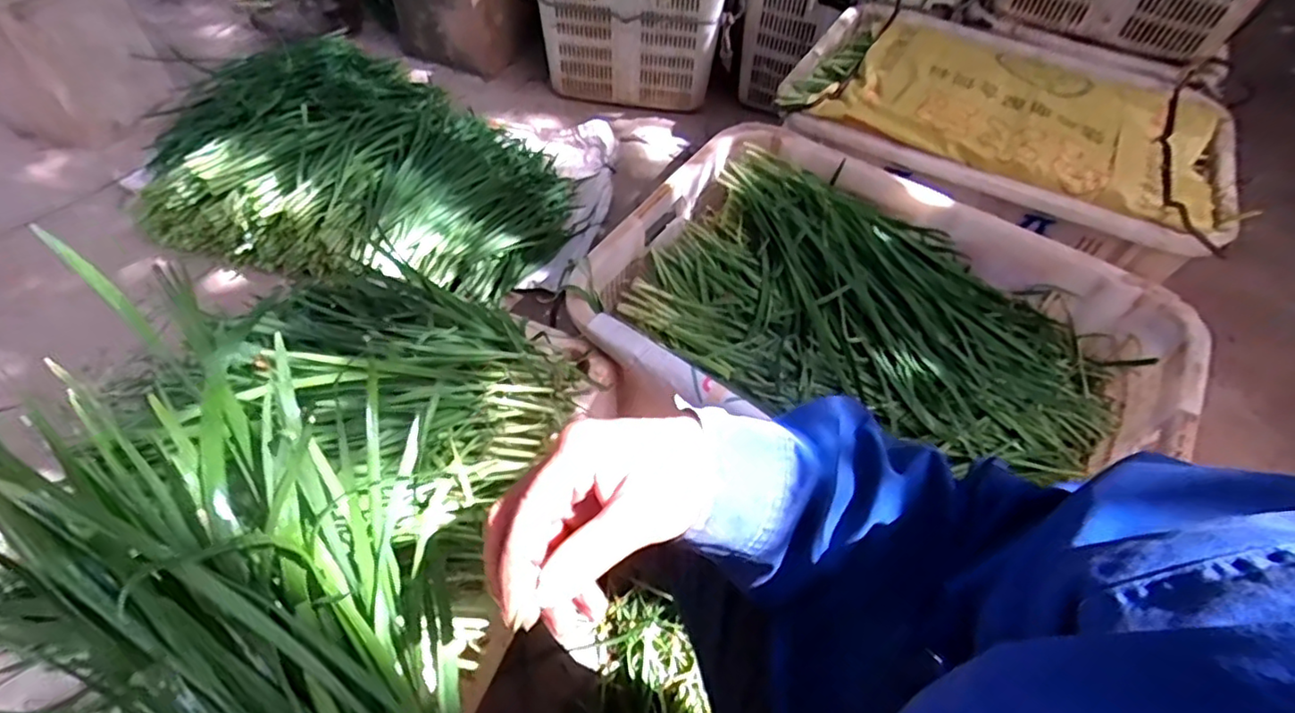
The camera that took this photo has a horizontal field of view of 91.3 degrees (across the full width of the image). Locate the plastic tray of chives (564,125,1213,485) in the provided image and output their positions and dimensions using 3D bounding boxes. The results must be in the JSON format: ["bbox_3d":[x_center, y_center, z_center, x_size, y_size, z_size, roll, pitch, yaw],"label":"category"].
[{"bbox_3d":[0.286,-0.029,0.816,0.666,0.122,0.501,32,57,19],"label":"plastic tray of chives"}]

